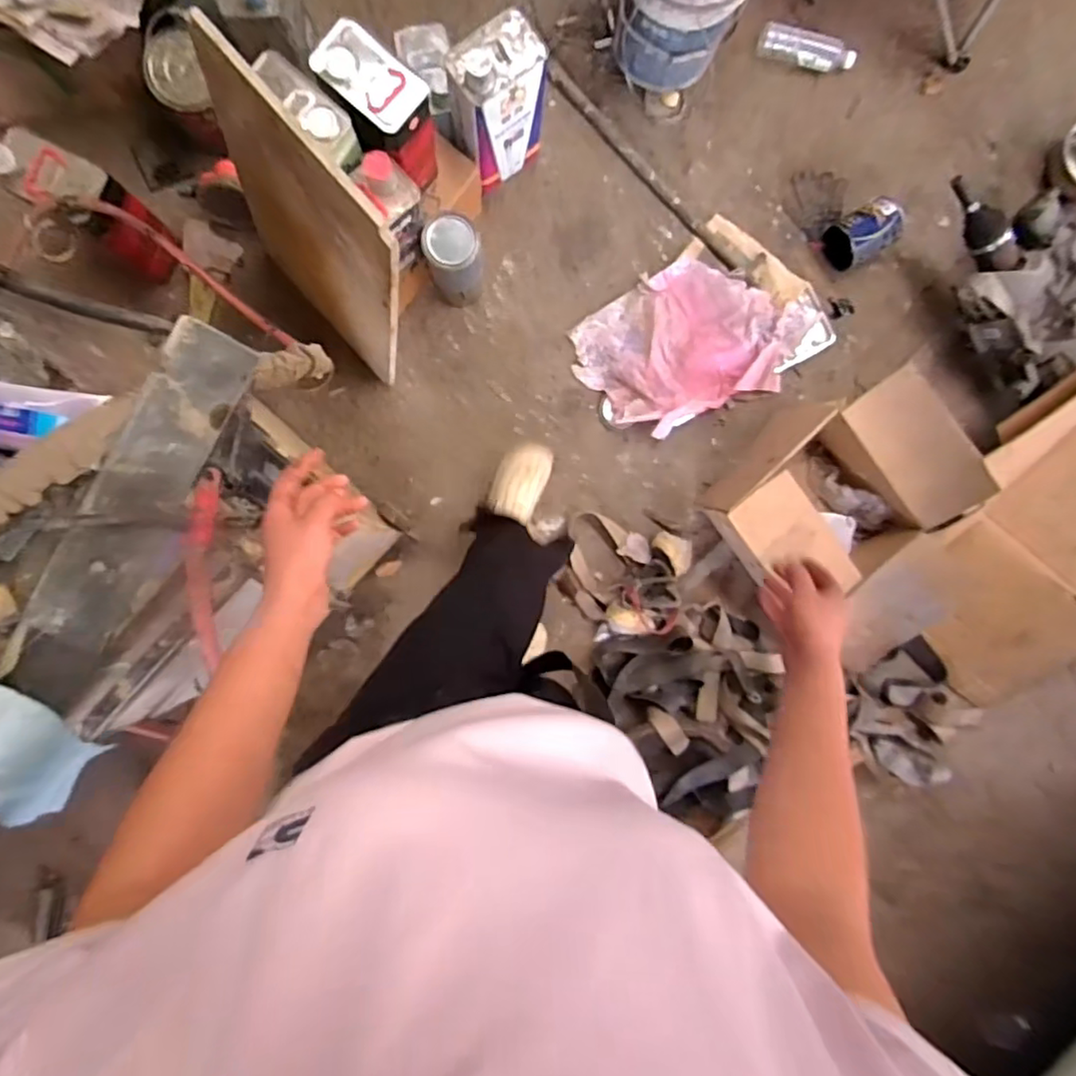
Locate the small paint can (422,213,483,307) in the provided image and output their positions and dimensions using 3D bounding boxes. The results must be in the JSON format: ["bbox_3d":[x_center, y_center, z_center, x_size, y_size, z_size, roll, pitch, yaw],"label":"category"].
[{"bbox_3d":[-0.160,-0.538,1.252,0.104,0.278,0.101,0,92,-2],"label":"small paint can"}]

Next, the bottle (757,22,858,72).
[{"bbox_3d":[0.568,-1.028,1.310,0.203,0.053,0.062,19,92,-3],"label":"bottle"}]

